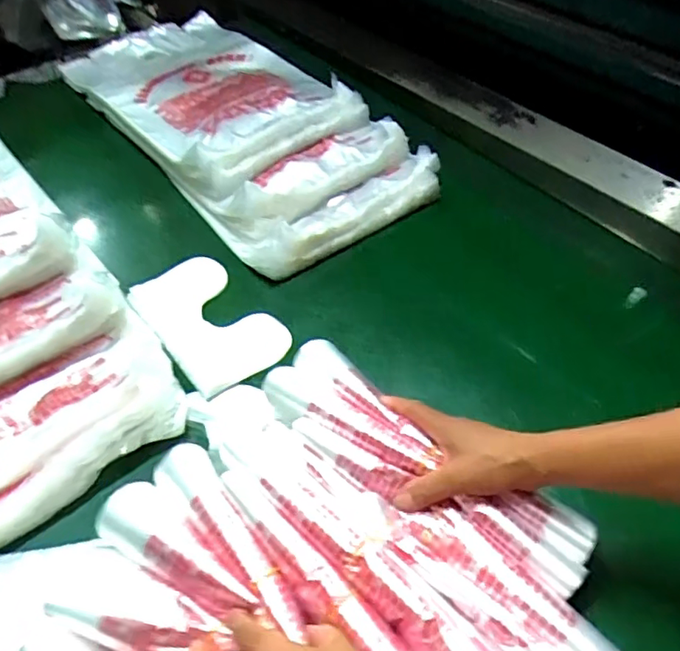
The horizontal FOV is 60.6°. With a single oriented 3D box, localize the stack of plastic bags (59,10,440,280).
[{"bbox_3d":[-0.162,-0.319,0.910,0.308,0.095,0.622,-29,53,-25],"label":"stack of plastic bags"}]

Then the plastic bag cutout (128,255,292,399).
[{"bbox_3d":[-0.149,-0.008,0.675,0.114,0.012,0.186,-34,63,-19],"label":"plastic bag cutout"}]

